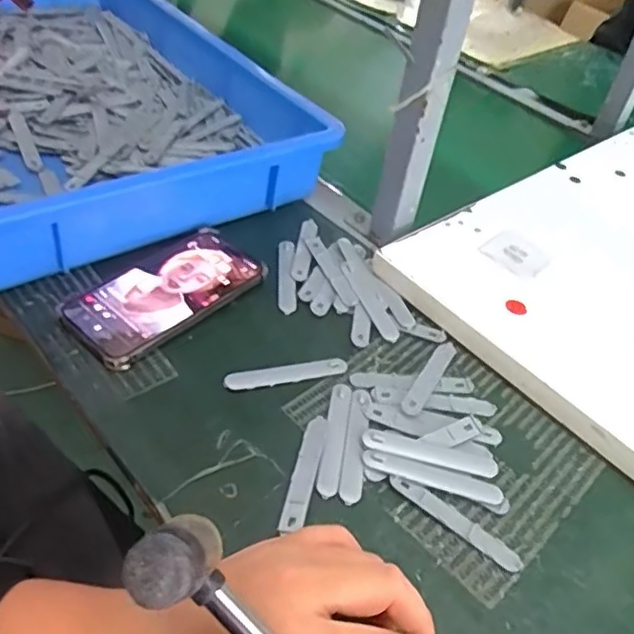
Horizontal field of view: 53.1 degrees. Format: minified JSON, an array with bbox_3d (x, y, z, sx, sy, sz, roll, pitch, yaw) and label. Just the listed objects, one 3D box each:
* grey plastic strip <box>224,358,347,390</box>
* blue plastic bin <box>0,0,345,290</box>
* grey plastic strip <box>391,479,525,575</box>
[{"bbox_3d":[-0.022,0.044,0.486,0.094,0.006,0.015,-6,46,-16],"label":"grey plastic strip"},{"bbox_3d":[-0.281,-0.265,0.702,0.396,0.091,0.576,-25,54,-30],"label":"blue plastic bin"},{"bbox_3d":[0.090,0.133,0.415,0.094,0.009,0.015,31,48,20],"label":"grey plastic strip"}]

